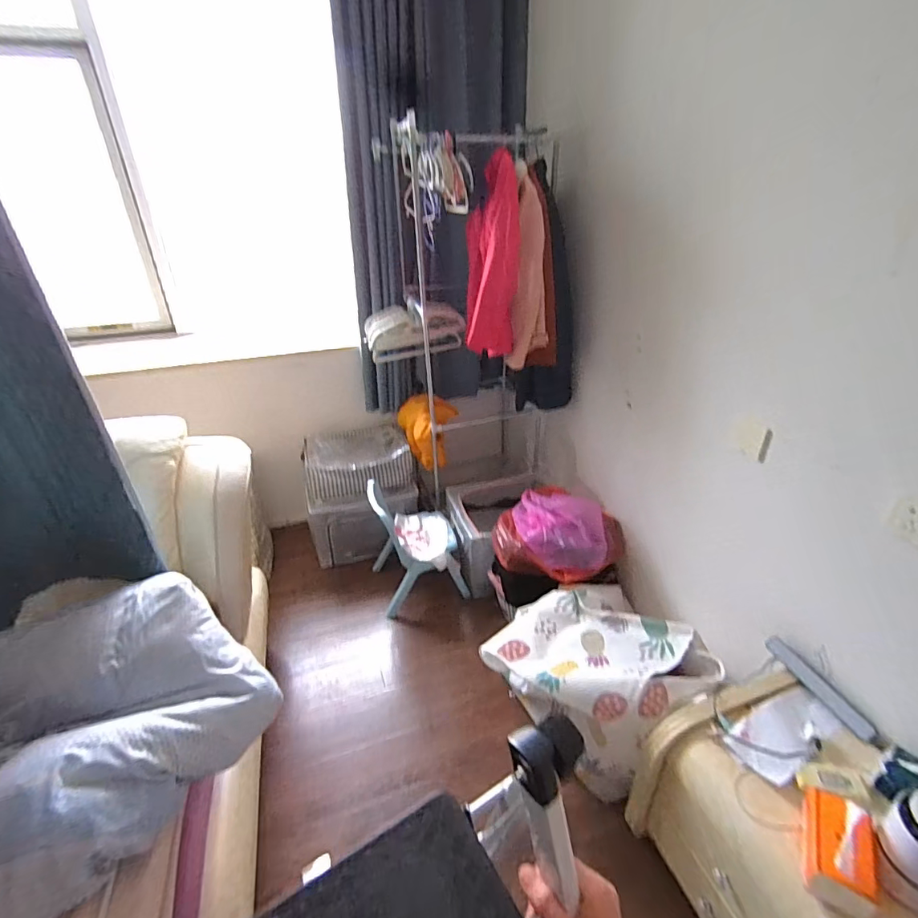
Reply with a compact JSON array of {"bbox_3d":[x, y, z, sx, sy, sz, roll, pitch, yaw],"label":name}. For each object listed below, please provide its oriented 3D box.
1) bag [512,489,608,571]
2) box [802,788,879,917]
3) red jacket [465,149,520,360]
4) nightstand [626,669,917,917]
[{"bbox_3d":[0.389,0.266,1.847,0.366,0.123,0.318,8,30,16],"label":"bag"},{"bbox_3d":[0.682,0.691,0.844,0.097,0.086,0.170,16,33,28],"label":"box"},{"bbox_3d":[0.111,-0.764,1.820,0.171,0.614,0.435,-2,29,-2],"label":"red jacket"},{"bbox_3d":[0.719,0.869,1.049,0.380,0.425,0.516,-9,30,-14],"label":"nightstand"}]

